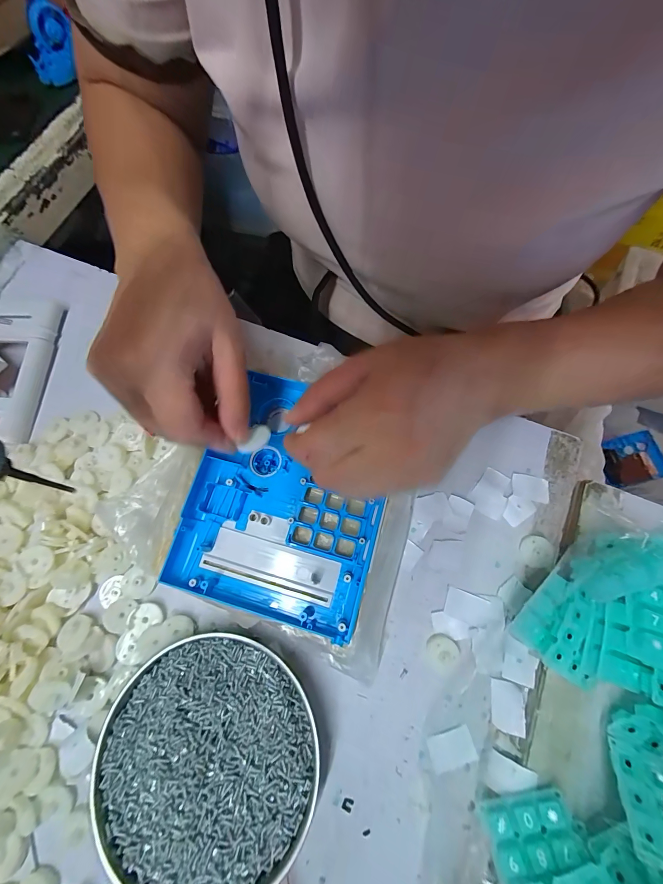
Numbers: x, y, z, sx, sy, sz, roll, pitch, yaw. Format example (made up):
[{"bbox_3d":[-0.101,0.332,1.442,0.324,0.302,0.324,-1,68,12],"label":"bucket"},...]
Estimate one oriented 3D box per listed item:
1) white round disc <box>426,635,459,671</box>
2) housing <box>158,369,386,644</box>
[{"bbox_3d":[0.078,0.148,0.242,0.021,0.004,0.022,0,72,1],"label":"white round disc"},{"bbox_3d":[-0.030,0.037,0.252,0.131,0.025,0.163,16,68,4],"label":"housing"}]

